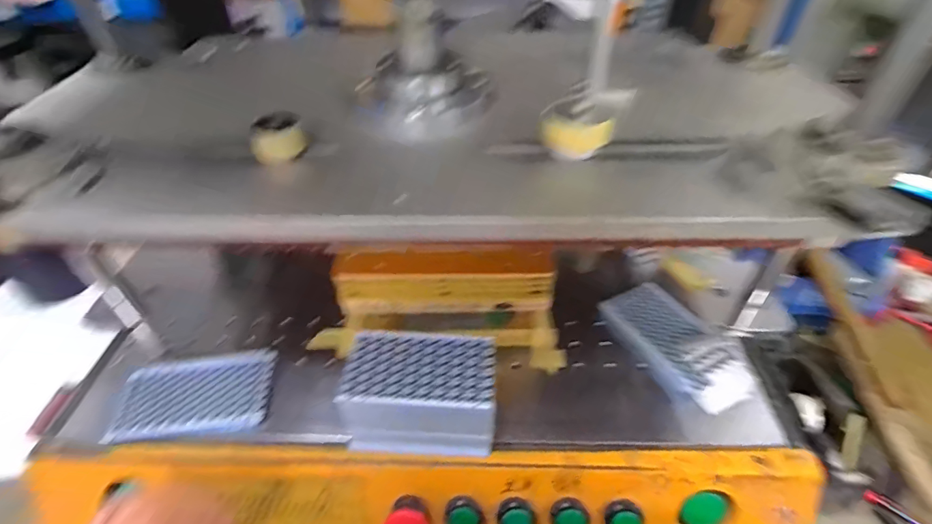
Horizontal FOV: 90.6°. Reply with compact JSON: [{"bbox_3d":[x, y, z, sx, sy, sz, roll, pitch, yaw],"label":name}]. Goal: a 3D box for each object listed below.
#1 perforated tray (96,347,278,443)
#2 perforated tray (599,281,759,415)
[{"bbox_3d":[-0.243,0.119,0.415,0.130,0.007,0.079,-7,44,-6],"label":"perforated tray"},{"bbox_3d":[0.202,0.079,0.447,0.077,0.021,0.141,-20,47,-19],"label":"perforated tray"}]

